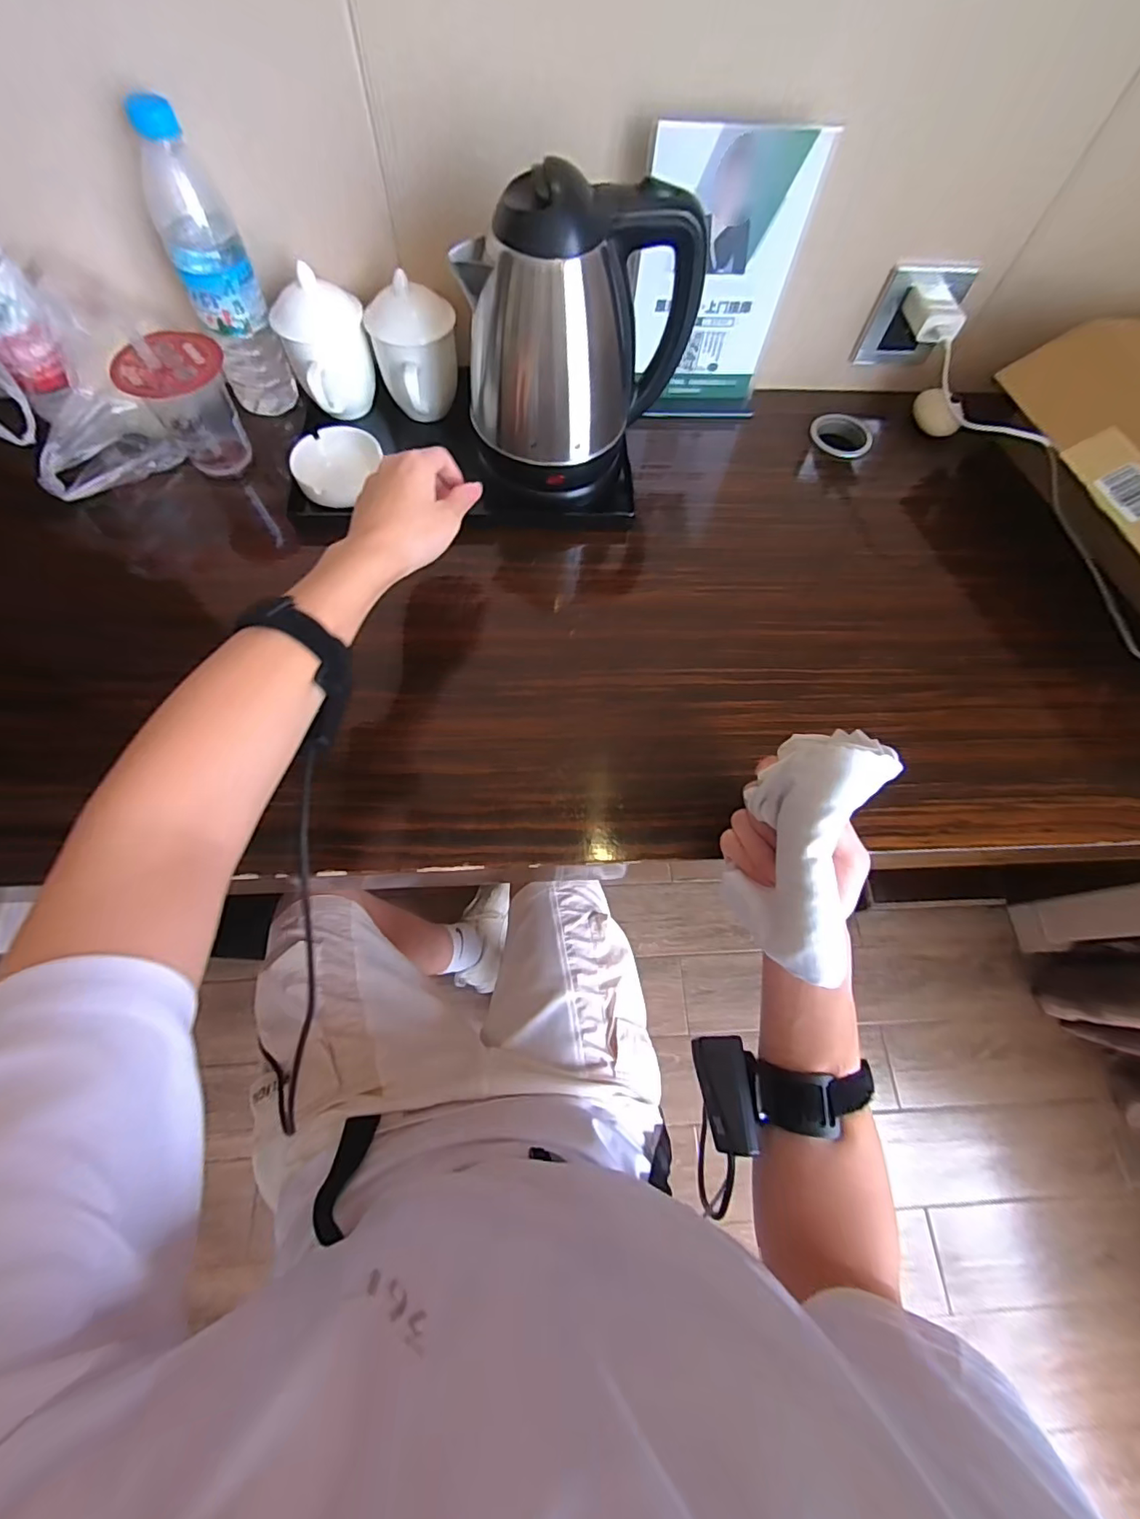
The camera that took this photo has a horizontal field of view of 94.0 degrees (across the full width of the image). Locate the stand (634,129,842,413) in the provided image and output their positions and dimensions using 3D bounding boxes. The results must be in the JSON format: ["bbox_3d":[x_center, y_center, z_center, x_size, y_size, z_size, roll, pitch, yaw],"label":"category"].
[{"bbox_3d":[0.136,-0.446,0.513,0.143,0.220,0.034,-11,69,-7],"label":"stand"}]

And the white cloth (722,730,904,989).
[{"bbox_3d":[0.134,0.061,0.307,0.048,0.119,0.115,10,67,1],"label":"white cloth"}]

